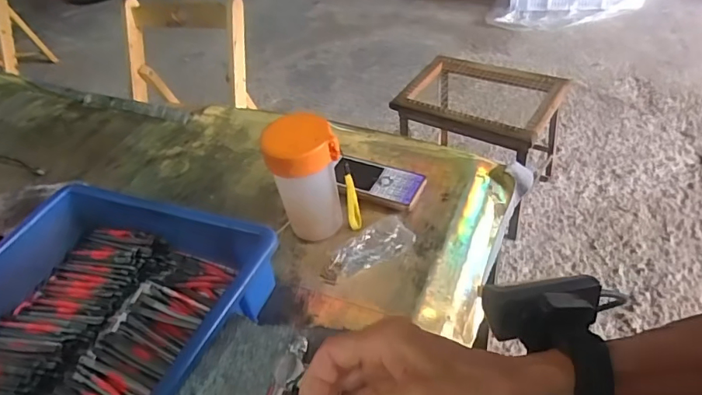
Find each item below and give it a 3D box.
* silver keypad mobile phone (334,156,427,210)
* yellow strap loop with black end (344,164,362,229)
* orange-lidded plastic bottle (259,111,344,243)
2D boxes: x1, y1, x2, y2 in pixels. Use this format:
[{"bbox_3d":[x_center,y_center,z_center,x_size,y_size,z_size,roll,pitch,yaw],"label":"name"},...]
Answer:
[{"bbox_3d":[0.029,-0.019,0.573,0.114,0.018,0.051,18,48,24],"label":"silver keypad mobile phone"},{"bbox_3d":[0.002,0.001,0.500,0.013,0.092,0.007,-5,43,6],"label":"yellow strap loop with black end"},{"bbox_3d":[-0.046,-0.013,0.495,0.066,0.139,0.062,-6,43,5],"label":"orange-lidded plastic bottle"}]

